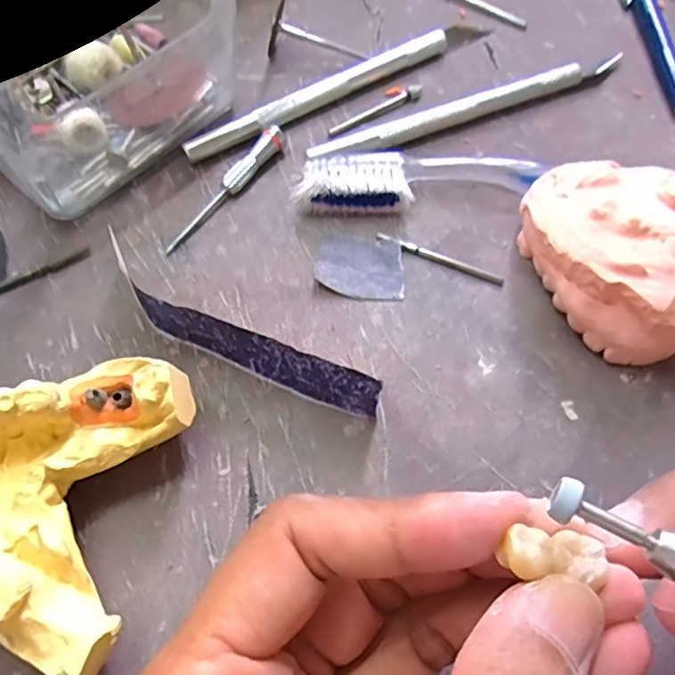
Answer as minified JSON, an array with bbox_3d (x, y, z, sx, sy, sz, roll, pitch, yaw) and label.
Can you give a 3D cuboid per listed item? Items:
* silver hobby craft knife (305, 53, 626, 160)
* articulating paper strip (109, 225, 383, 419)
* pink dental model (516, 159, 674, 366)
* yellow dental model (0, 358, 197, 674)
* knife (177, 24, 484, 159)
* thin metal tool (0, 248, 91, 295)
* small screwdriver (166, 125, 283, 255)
[{"bbox_3d":[0.053,-0.087,0.229,0.135,0.008,0.008,-23,66,-12],"label":"silver hobby craft knife"},{"bbox_3d":[-0.033,-0.005,0.180,0.100,0.016,0.019,24,66,10],"label":"articulating paper strip"},{"bbox_3d":[0.086,-0.023,0.183,0.064,0.033,0.047,28,66,12],"label":"pink dental model"},{"bbox_3d":[-0.068,0.039,0.147,0.051,0.034,0.069,9,64,3],"label":"yellow dental model"},{"bbox_3d":[0.004,-0.098,0.233,0.135,0.009,0.007,-30,68,-15],"label":"knife"},{"bbox_3d":[-0.103,-0.019,0.193,0.048,0.004,0.004,-27,67,-14],"label":"thin metal tool"},{"bbox_3d":[-0.039,-0.052,0.208,0.006,0.009,0.059,34,68,15],"label":"small screwdriver"}]

